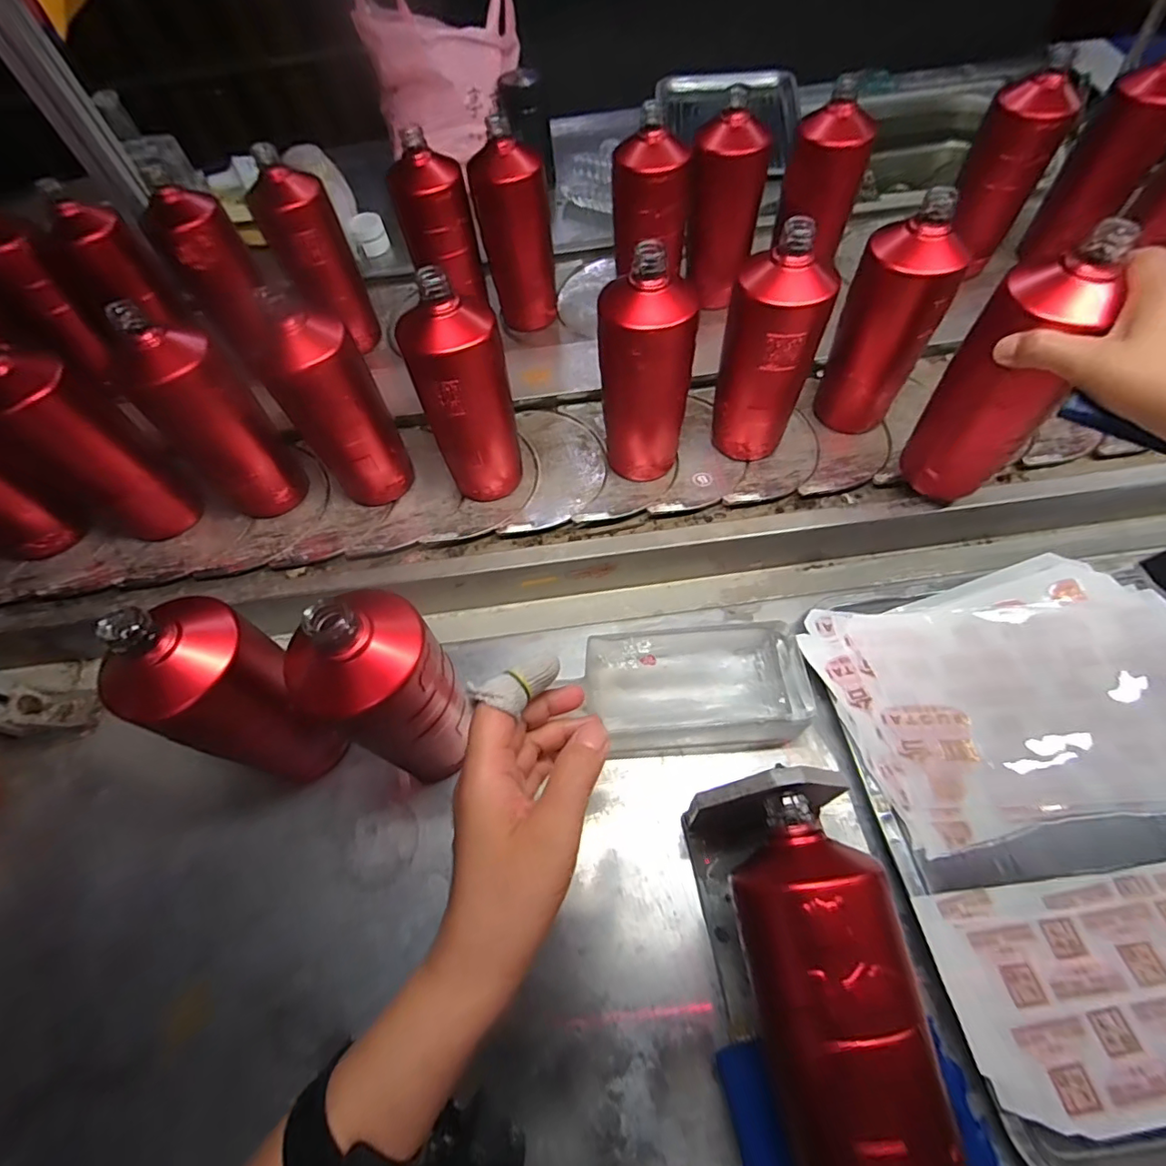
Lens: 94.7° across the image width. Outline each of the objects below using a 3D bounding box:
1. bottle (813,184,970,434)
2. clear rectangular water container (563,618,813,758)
[{"bbox_3d":[0.290,-0.239,0.508,0.079,0.195,0.080,-21,63,-8],"label":"bottle"},{"bbox_3d":[0.093,0.088,0.448,0.178,0.049,0.095,-4,61,1],"label":"clear rectangular water container"}]

